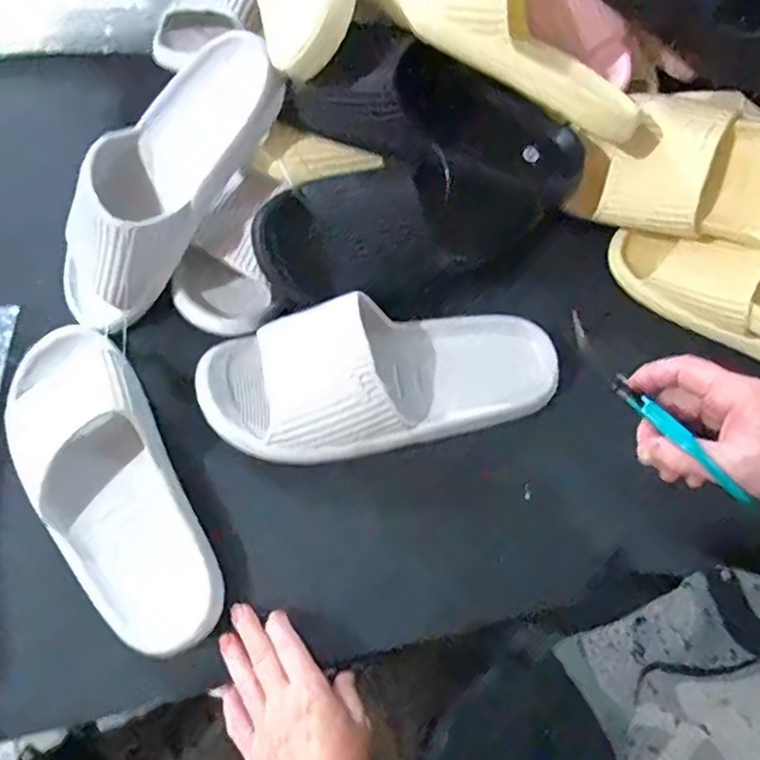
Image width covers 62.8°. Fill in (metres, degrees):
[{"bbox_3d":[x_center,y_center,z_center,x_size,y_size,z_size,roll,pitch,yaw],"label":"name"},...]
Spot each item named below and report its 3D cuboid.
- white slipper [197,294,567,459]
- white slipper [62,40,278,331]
[{"bbox_3d":[0.002,-0.007,0.497,0.290,0.067,0.110,-10,70,-4],"label":"white slipper"},{"bbox_3d":[-0.188,-0.159,0.493,0.105,0.064,0.263,42,101,14],"label":"white slipper"}]

